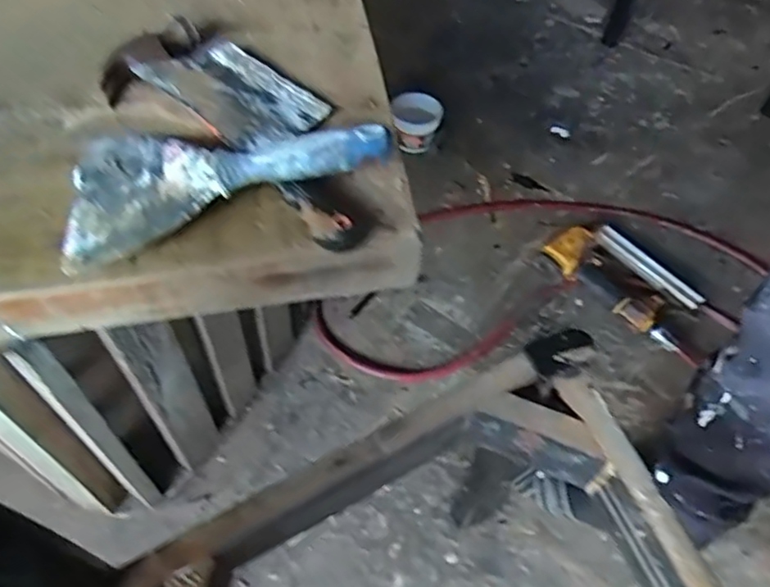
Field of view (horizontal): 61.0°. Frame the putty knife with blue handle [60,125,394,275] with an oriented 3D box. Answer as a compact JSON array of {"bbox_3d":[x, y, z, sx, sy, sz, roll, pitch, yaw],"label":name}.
[{"bbox_3d":[-0.113,-0.084,0.458,0.231,0.020,0.114,-12,57,6],"label":"putty knife with blue handle"}]

